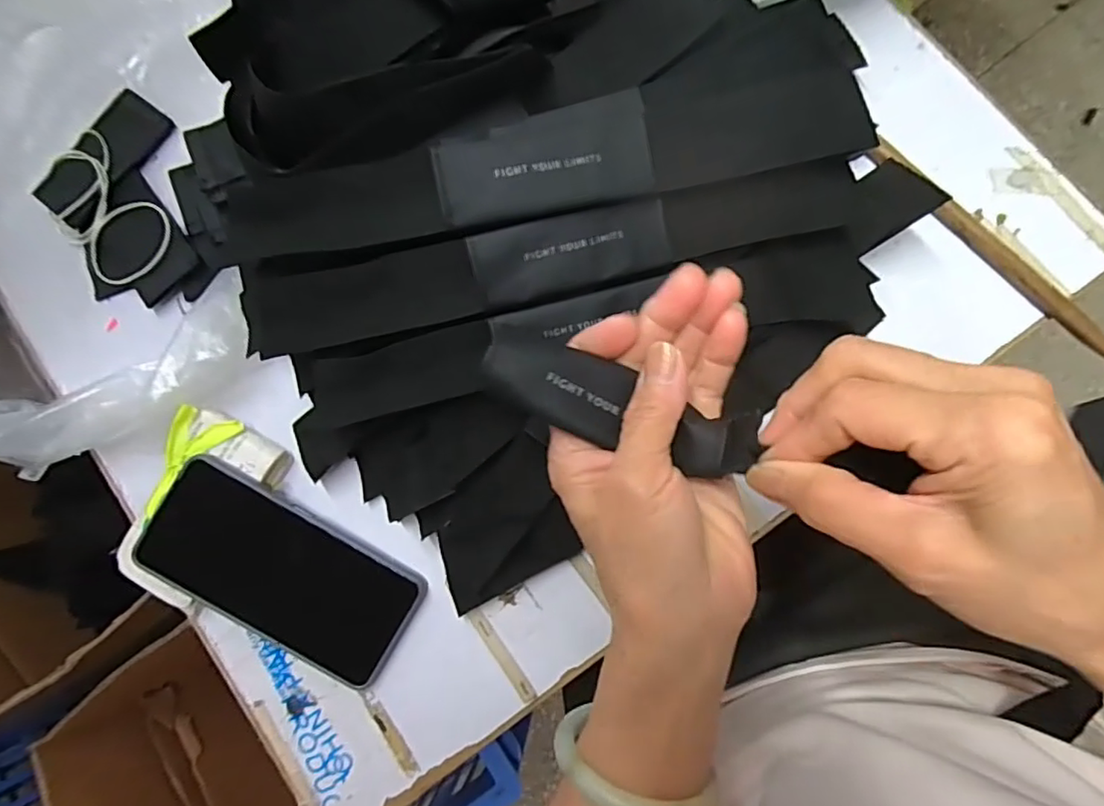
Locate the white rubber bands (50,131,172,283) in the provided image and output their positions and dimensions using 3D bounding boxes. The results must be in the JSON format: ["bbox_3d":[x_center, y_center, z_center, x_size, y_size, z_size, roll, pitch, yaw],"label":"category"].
[{"bbox_3d":[-0.317,-0.131,0.412,0.068,0.014,0.117,-41,81,0],"label":"white rubber bands"}]

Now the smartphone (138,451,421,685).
[{"bbox_3d":[-0.169,0.108,0.361,0.164,0.016,0.083,30,97,0],"label":"smartphone"}]

